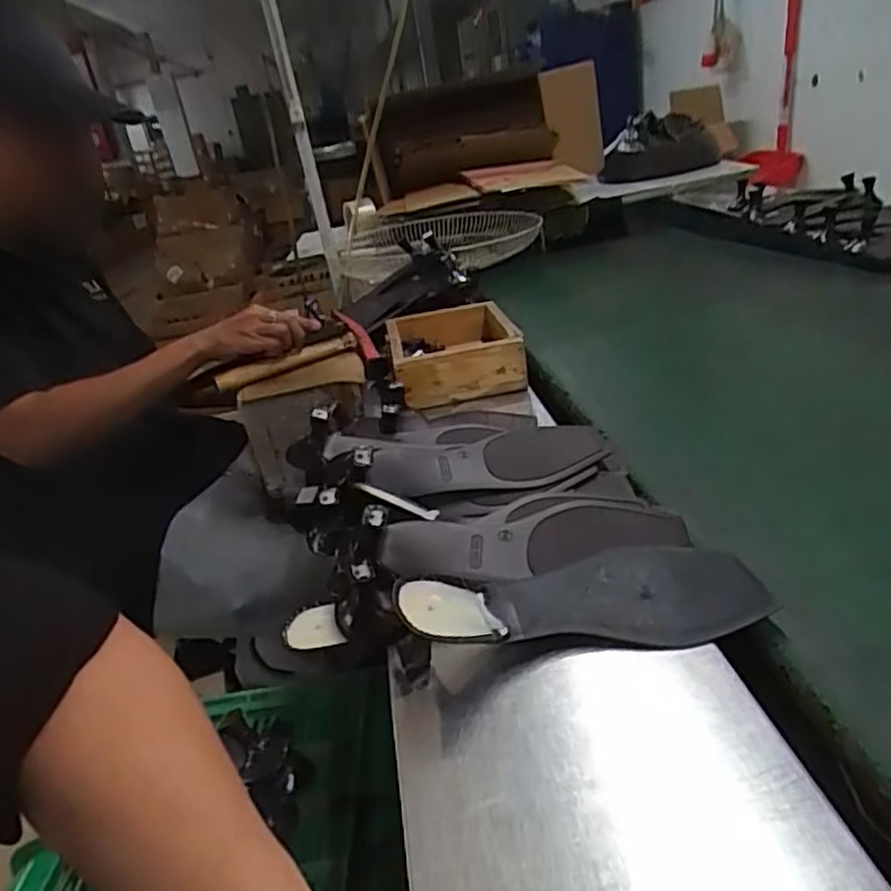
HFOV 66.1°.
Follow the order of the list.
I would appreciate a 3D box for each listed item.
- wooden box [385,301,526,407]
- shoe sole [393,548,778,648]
[{"bbox_3d":[0.009,-0.120,0.867,0.150,0.059,0.192,-12,26,-2],"label":"wooden box"},{"bbox_3d":[0.086,0.089,0.430,0.226,0.055,0.076,-11,27,-1],"label":"shoe sole"}]

